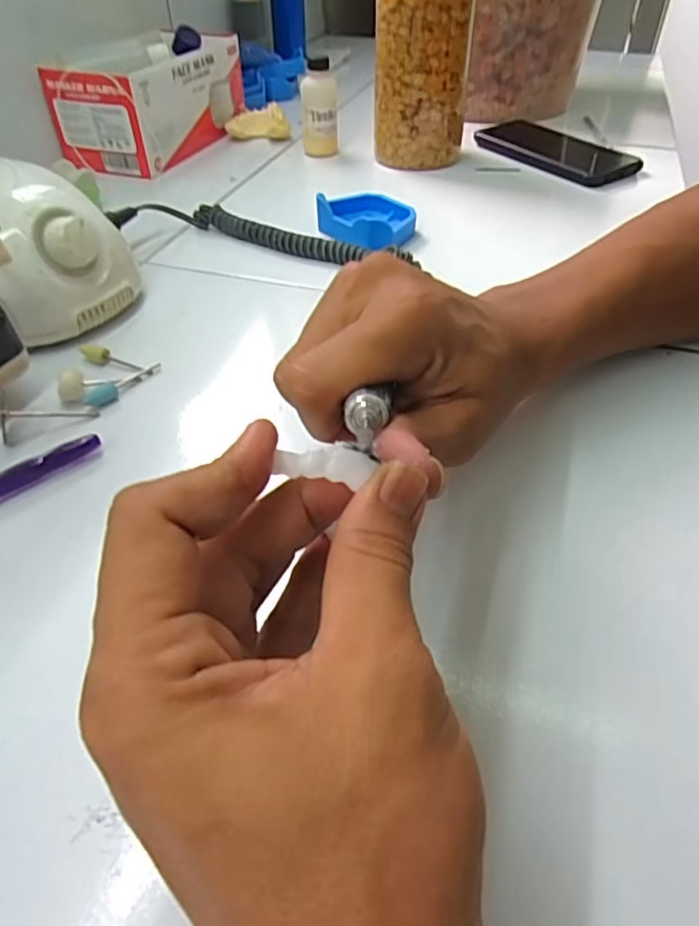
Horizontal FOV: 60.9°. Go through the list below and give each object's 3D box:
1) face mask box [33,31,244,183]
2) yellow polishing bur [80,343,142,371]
[{"bbox_3d":[-0.200,-0.386,0.626,0.112,0.087,0.209,15,47,16],"label":"face mask box"},{"bbox_3d":[-0.141,-0.062,0.354,0.050,0.006,0.008,19,48,18],"label":"yellow polishing bur"}]

